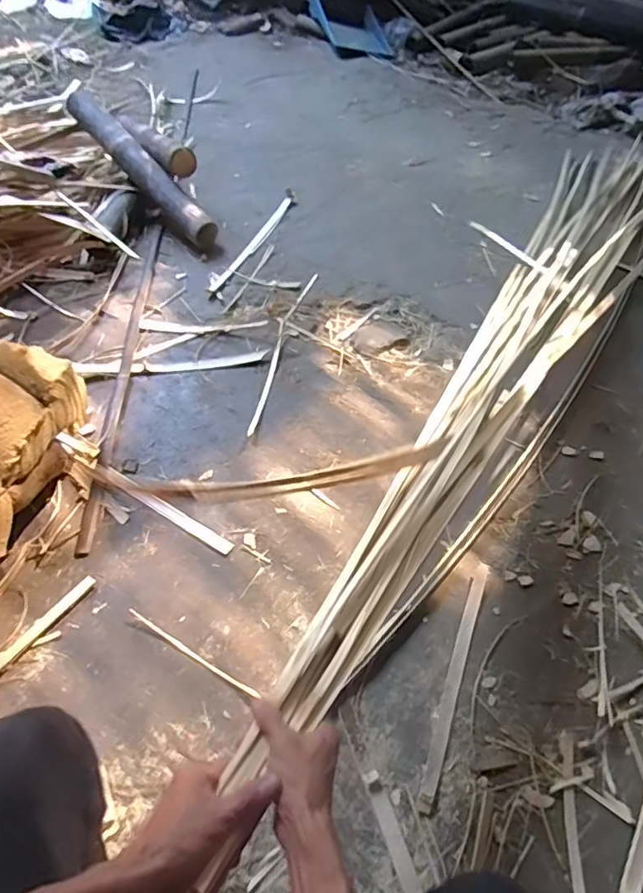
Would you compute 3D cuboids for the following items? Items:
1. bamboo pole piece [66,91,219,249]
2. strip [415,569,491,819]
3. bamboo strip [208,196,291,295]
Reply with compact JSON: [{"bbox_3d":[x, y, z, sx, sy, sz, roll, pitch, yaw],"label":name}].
[{"bbox_3d":[-0.481,-0.742,1.425,0.093,0.079,0.601,-40,82,-23],"label":"bamboo pole piece"},{"bbox_3d":[0.189,0.321,0.760,0.021,0.011,0.339,18,55,13],"label":"strip"},{"bbox_3d":[-0.174,-0.528,1.399,0.032,0.005,0.426,20,55,14],"label":"bamboo strip"}]

